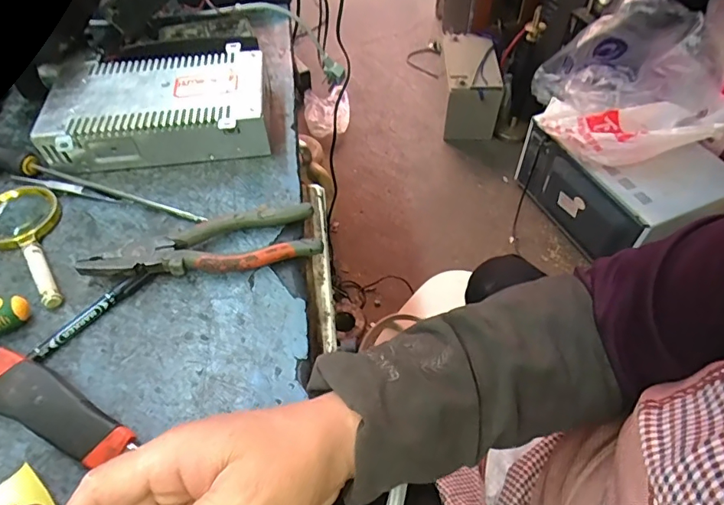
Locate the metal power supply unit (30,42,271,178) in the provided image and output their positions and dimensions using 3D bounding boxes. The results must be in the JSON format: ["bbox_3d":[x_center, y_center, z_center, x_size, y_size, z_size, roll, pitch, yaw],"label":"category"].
[{"bbox_3d":[-0.205,-0.151,0.500,0.209,0.051,0.133,-6,54,-4],"label":"metal power supply unit"}]

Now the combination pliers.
[{"bbox_3d":[-0.131,0.000,0.404,0.187,0.025,0.052,-15,55,-10],"label":"combination pliers"}]

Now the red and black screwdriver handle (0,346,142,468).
[{"bbox_3d":[-0.218,0.104,0.331,0.141,0.027,0.037,20,57,14],"label":"red and black screwdriver handle"}]

